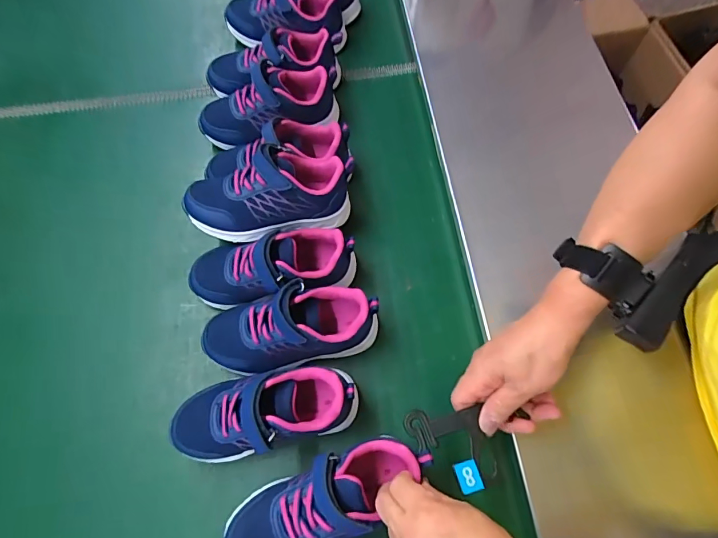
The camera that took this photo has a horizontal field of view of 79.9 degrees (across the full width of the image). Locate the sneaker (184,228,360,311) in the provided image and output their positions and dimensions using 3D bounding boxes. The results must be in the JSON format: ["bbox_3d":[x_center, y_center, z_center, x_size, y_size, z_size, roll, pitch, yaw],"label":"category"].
[{"bbox_3d":[-0.090,-0.001,0.448,0.172,0.073,0.074,-11,66,-5],"label":"sneaker"}]

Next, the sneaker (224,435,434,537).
[{"bbox_3d":[-0.029,0.193,0.349,0.161,0.066,0.070,-27,69,-10],"label":"sneaker"}]

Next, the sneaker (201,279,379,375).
[{"bbox_3d":[-0.067,0.057,0.422,0.171,0.077,0.072,-9,66,-4],"label":"sneaker"}]

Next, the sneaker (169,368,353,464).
[{"bbox_3d":[-0.085,0.127,0.389,0.162,0.074,0.069,-10,66,-4],"label":"sneaker"}]

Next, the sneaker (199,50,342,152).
[{"bbox_3d":[-0.109,-0.207,0.530,0.180,0.070,0.070,-19,67,-8],"label":"sneaker"}]

